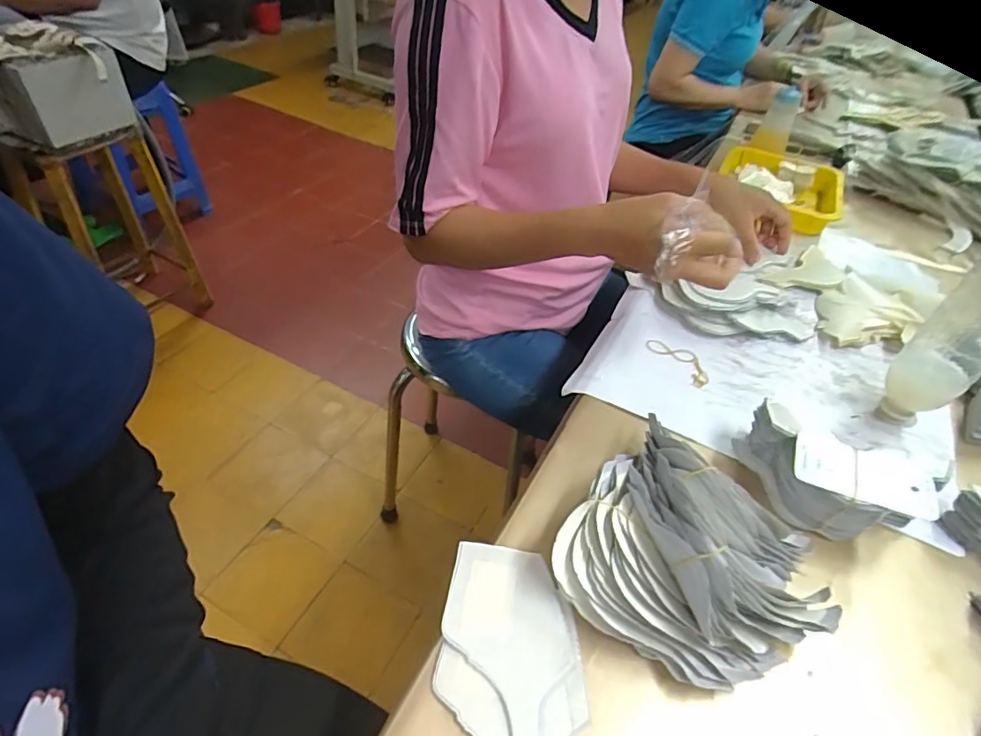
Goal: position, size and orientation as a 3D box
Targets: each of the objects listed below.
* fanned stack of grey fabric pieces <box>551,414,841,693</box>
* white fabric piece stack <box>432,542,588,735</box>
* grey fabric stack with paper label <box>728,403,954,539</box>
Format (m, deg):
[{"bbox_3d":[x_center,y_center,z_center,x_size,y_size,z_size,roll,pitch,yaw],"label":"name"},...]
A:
[{"bbox_3d":[0.159,0.135,0.412,0.185,0.077,0.174,30,50,26],"label":"fanned stack of grey fabric pieces"},{"bbox_3d":[0.012,0.221,0.365,0.097,0.010,0.214,5,43,3],"label":"white fabric piece stack"},{"bbox_3d":[0.293,0.095,0.479,0.148,0.067,0.071,30,50,25],"label":"grey fabric stack with paper label"}]

